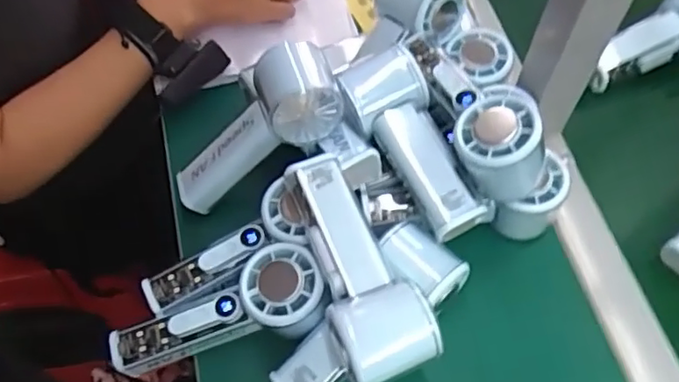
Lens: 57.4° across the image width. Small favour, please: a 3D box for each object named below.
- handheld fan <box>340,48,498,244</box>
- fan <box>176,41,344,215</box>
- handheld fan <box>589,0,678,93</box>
[{"bbox_3d":[0.054,-0.034,0.460,0.062,0.057,0.148,-25,81,-15],"label":"handheld fan"},{"bbox_3d":[-0.069,-0.046,0.472,0.154,0.057,0.059,-38,60,23],"label":"fan"},{"bbox_3d":[0.298,-0.134,0.565,0.142,0.045,0.067,-33,66,-18],"label":"handheld fan"}]

